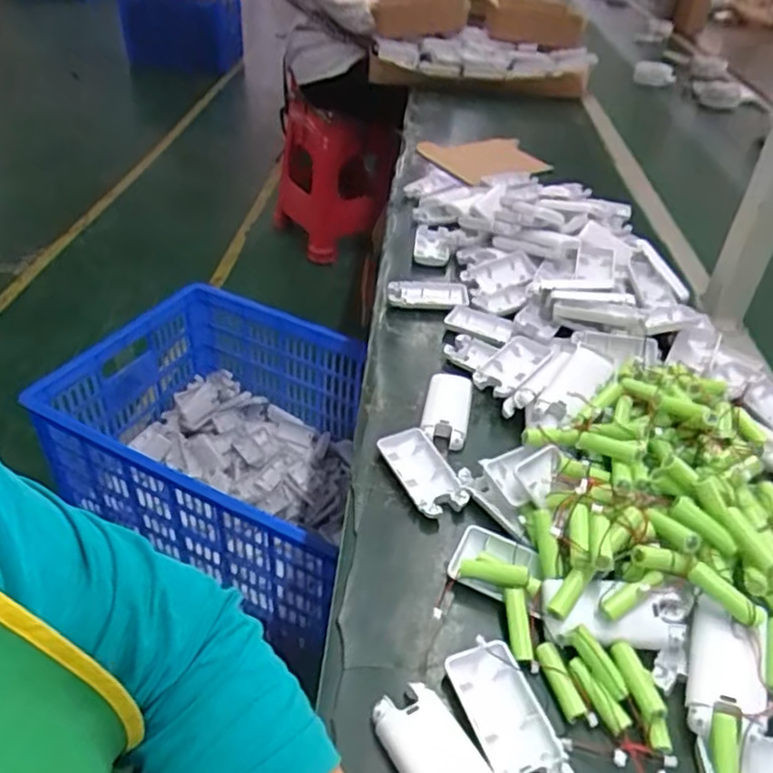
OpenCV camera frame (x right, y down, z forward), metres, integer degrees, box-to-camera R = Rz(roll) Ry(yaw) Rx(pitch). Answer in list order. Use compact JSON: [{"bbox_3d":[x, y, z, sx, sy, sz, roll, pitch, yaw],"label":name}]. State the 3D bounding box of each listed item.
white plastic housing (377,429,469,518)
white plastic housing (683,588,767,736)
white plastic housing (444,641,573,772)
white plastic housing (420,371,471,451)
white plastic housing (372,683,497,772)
[{"bbox_3d":[0.031,0.074,0.570,0.046,0.012,0.094,-16,42,-22],"label":"white plastic housing"},{"bbox_3d":[0.214,0.177,0.416,0.040,0.029,0.083,17,41,17],"label":"white plastic housing"},{"bbox_3d":[0.075,0.206,0.410,0.043,0.016,0.093,-13,41,-19],"label":"white plastic housing"},{"bbox_3d":[0.060,0.021,0.651,0.044,0.016,0.093,9,39,7],"label":"white plastic housing"},{"bbox_3d":[0.030,0.220,0.386,0.046,0.024,0.090,-20,44,-26],"label":"white plastic housing"}]

